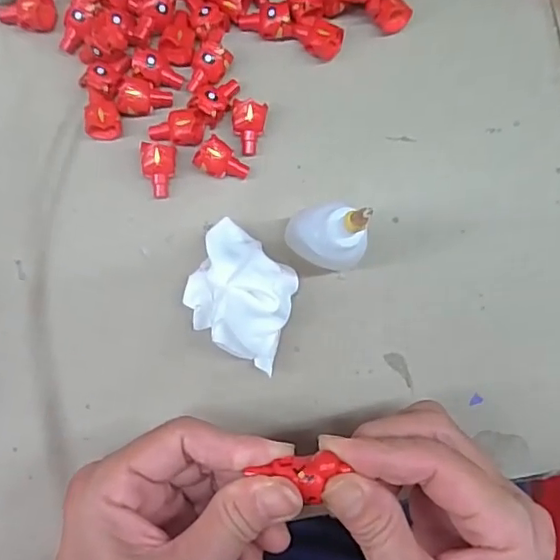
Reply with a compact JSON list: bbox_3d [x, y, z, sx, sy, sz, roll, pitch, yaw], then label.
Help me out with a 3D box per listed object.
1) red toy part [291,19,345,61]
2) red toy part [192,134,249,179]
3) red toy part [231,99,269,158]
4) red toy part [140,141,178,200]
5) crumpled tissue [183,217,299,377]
[{"bbox_3d":[0.018,-0.119,0.291,0.025,0.014,0.016,14,84,-2],"label":"red toy part"},{"bbox_3d":[-0.027,-0.056,0.280,0.025,0.015,0.016,27,83,-1],"label":"red toy part"},{"bbox_3d":[-0.016,-0.074,0.284,0.016,0.013,0.024,11,84,-2],"label":"red toy part"},{"bbox_3d":[-0.058,-0.052,0.279,0.016,0.012,0.024,4,84,-3],"label":"red toy part"},{"bbox_3d":[-0.017,0.006,0.265,0.048,0.032,0.053,23,83,-1],"label":"crumpled tissue"}]

